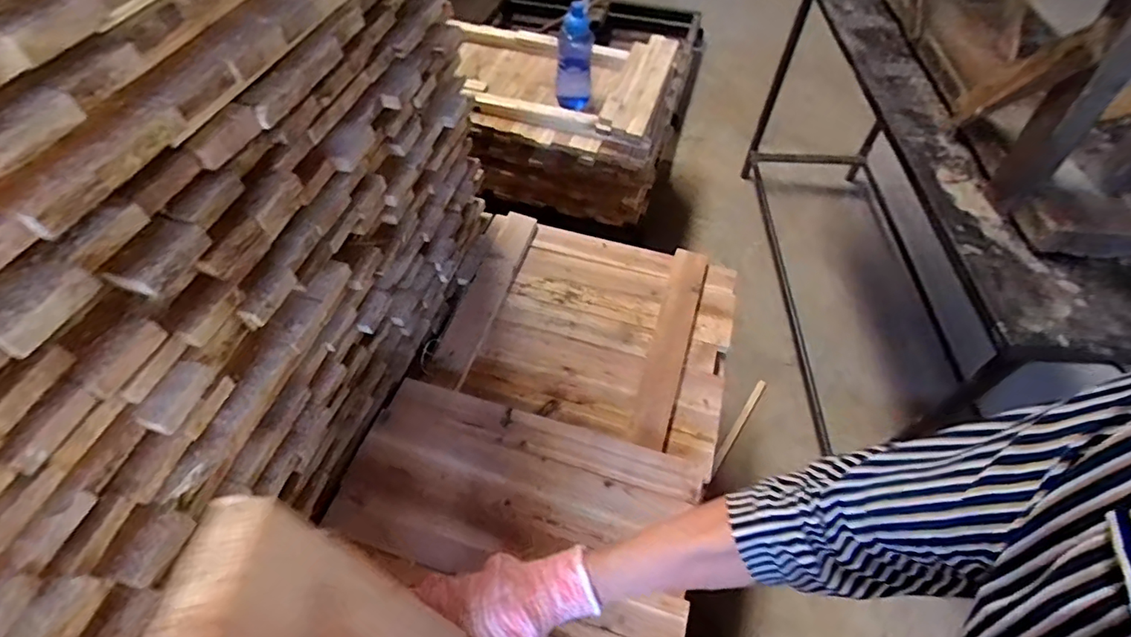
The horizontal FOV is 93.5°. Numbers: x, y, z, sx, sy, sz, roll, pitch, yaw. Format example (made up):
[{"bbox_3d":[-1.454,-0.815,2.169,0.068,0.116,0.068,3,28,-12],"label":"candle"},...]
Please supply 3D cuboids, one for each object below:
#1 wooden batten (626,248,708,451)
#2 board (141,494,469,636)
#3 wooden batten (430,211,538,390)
[{"bbox_3d":[0.191,0.031,0.961,0.065,0.012,0.416,16,56,10],"label":"wooden batten"},{"bbox_3d":[-0.098,0.165,0.263,0.020,0.252,0.062,-1,50,10],"label":"board"},{"bbox_3d":[-0.150,-0.051,0.995,0.075,0.033,0.409,15,56,9],"label":"wooden batten"}]

